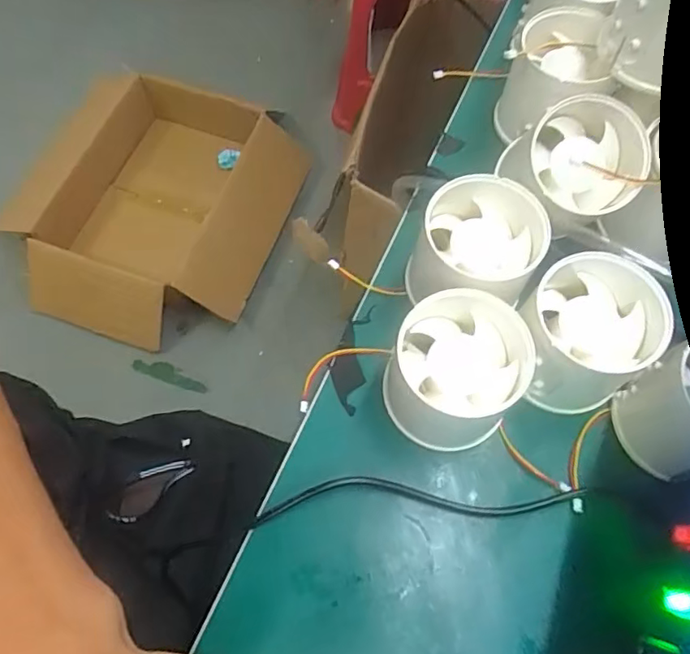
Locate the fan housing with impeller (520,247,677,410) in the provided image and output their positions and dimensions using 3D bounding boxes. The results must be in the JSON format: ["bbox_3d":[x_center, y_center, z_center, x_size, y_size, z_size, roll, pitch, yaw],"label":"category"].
[{"bbox_3d":[0.101,0.004,0.245,0.057,0.048,0.053,-31,71,-13],"label":"fan housing with impeller"}]

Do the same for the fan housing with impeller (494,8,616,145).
[{"bbox_3d":[0.105,-0.125,0.297,0.048,0.049,0.055,-2,67,-2],"label":"fan housing with impeller"}]

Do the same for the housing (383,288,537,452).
[{"bbox_3d":[0.045,0.020,0.241,0.052,0.054,0.049,0,67,-1],"label":"housing"}]

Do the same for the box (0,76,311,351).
[{"bbox_3d":[-0.368,-0.228,1.096,0.529,0.131,0.501,18,68,7],"label":"box"}]

